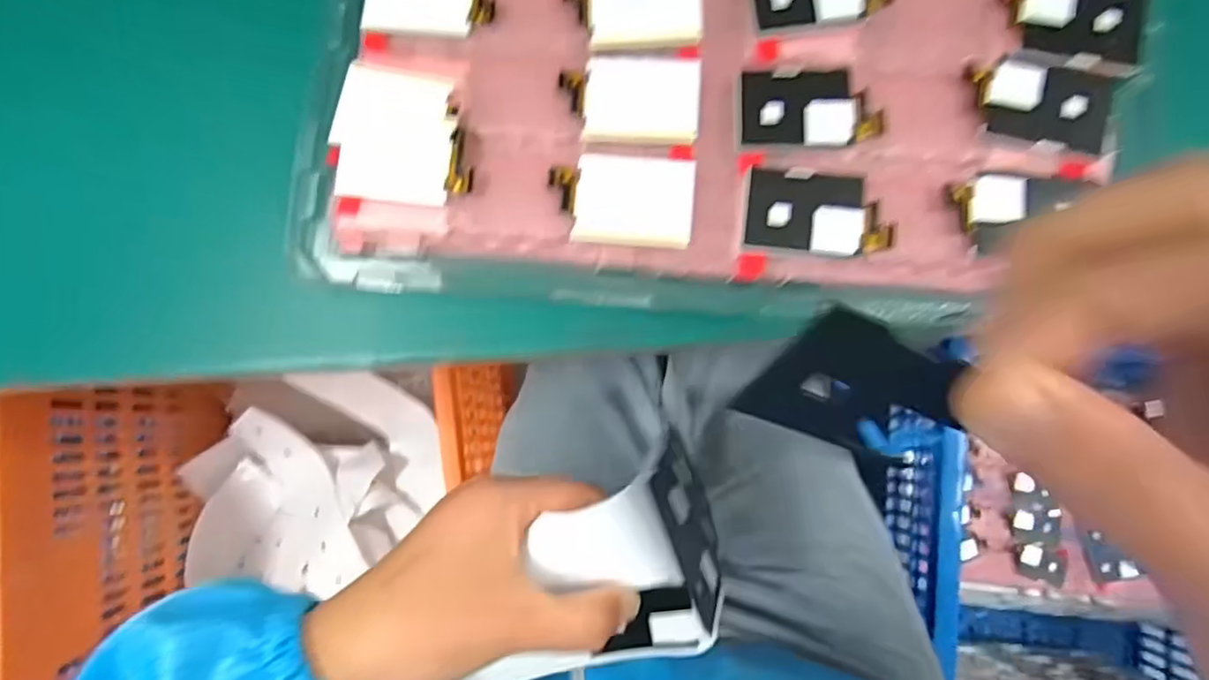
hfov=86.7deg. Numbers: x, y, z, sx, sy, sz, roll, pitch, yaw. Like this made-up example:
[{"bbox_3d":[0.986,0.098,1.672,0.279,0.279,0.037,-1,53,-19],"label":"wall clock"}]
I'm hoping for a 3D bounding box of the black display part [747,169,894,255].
[{"bbox_3d":[0.085,-0.050,0.255,0.056,0.004,0.031,7,86,6],"label":"black display part"}]

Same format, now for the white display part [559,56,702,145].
[{"bbox_3d":[0.011,-0.101,0.267,0.055,0.004,0.038,2,82,3],"label":"white display part"}]

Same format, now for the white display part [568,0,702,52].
[{"bbox_3d":[0.013,-0.143,0.273,0.056,0.004,0.037,-3,82,2],"label":"white display part"}]

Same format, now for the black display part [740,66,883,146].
[{"bbox_3d":[0.083,-0.096,0.262,0.055,0.004,0.033,1,82,2],"label":"black display part"}]

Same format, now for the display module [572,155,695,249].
[{"bbox_3d":[0.012,-0.057,0.261,0.047,0.006,0.039,4,82,3],"label":"display module"}]

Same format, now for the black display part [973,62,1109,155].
[{"bbox_3d":[0.175,-0.095,0.257,0.048,0.008,0.031,16,83,5],"label":"black display part"}]

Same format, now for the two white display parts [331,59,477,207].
[{"bbox_3d":[-0.083,-0.086,0.267,0.060,0.007,0.056,8,83,3],"label":"two white display parts"}]

